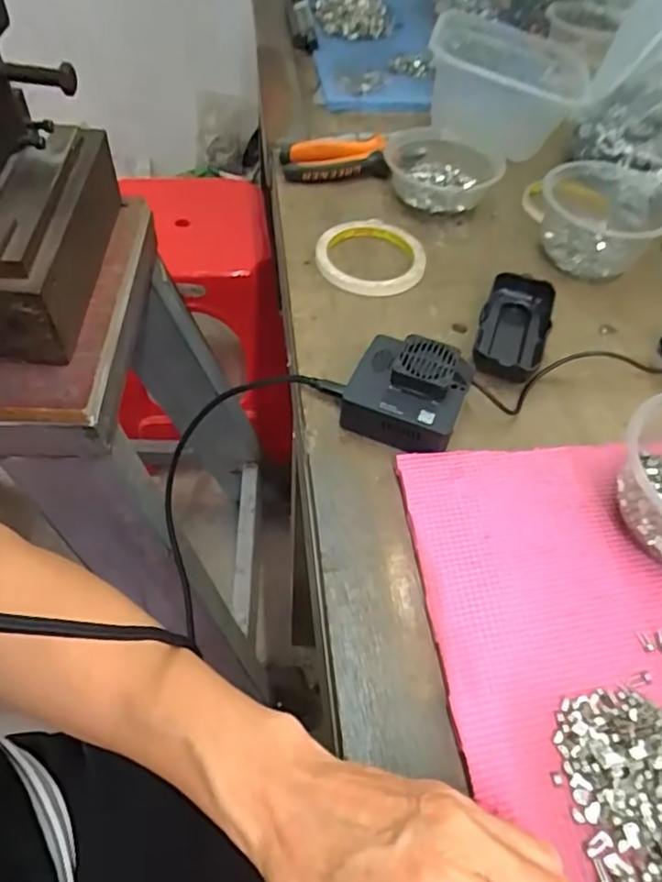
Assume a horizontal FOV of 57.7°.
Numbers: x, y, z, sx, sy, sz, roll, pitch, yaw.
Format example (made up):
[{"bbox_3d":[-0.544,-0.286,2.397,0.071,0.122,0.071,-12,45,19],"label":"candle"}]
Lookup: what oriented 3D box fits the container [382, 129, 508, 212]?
[{"bbox_3d":[0.114,-0.277,0.608,0.114,0.040,0.117,0,53,0],"label":"container"}]

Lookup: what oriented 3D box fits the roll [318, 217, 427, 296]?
[{"bbox_3d":[0.036,-0.170,0.543,0.096,0.017,0.098,-1,53,0],"label":"roll"}]

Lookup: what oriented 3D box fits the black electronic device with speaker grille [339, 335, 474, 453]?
[{"bbox_3d":[0.054,-0.034,0.422,0.080,0.043,0.072,23,55,14],"label":"black electronic device with speaker grille"}]

